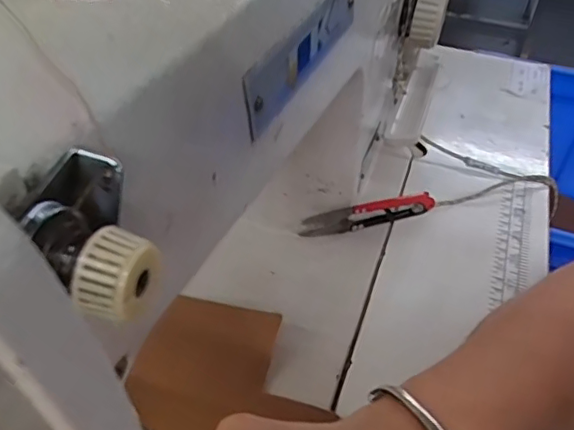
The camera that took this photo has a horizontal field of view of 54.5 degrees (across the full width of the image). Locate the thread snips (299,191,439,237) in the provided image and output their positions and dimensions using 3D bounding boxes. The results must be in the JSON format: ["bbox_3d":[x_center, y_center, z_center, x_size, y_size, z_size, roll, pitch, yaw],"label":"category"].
[{"bbox_3d":[0.060,-0.001,0.411,0.101,0.023,0.011,-11,44,-16],"label":"thread snips"}]

